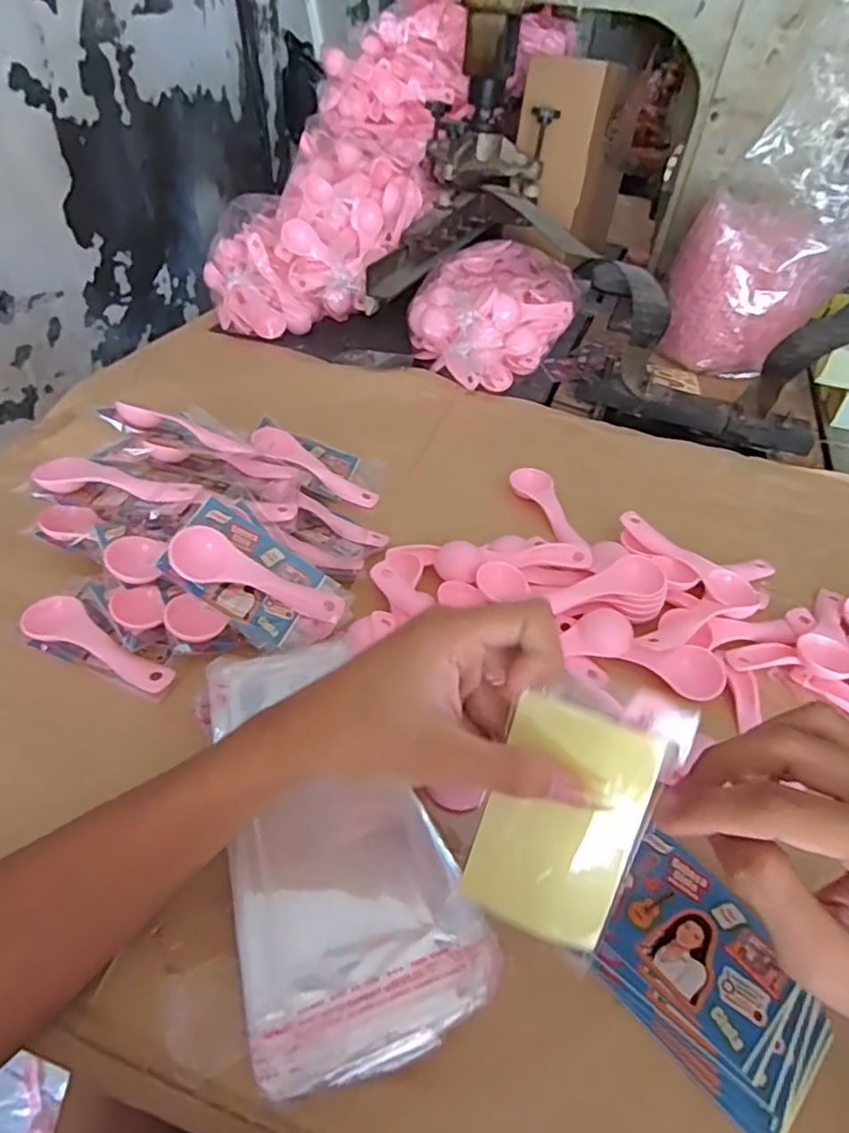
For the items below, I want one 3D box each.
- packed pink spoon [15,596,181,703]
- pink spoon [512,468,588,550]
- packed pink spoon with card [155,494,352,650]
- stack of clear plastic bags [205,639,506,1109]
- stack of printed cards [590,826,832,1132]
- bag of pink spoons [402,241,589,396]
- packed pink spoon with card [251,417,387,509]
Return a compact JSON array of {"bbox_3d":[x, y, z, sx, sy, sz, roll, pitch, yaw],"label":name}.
[{"bbox_3d":[-0.205,0.050,0.399,0.111,0.023,0.035,19,44,14],"label":"packed pink spoon"},{"bbox_3d":[0.105,-0.046,0.510,0.031,0.020,0.107,-12,45,-18],"label":"pink spoon"},{"bbox_3d":[-0.107,0.009,0.403,0.114,0.015,0.062,38,60,-13],"label":"packed pink spoon with card"},{"bbox_3d":[-0.050,0.126,0.318,0.101,0.027,0.212,-10,42,-21],"label":"stack of clear plastic bags"},{"bbox_3d":[0.129,0.185,0.285,0.078,0.012,0.099,-30,53,-33],"label":"stack of printed cards"},{"bbox_3d":[0.094,-0.313,0.756,0.162,0.093,0.291,16,43,11],"label":"bag of pink spoons"},{"bbox_3d":[-0.090,-0.089,0.531,0.114,0.020,0.071,29,32,-6],"label":"packed pink spoon with card"}]

